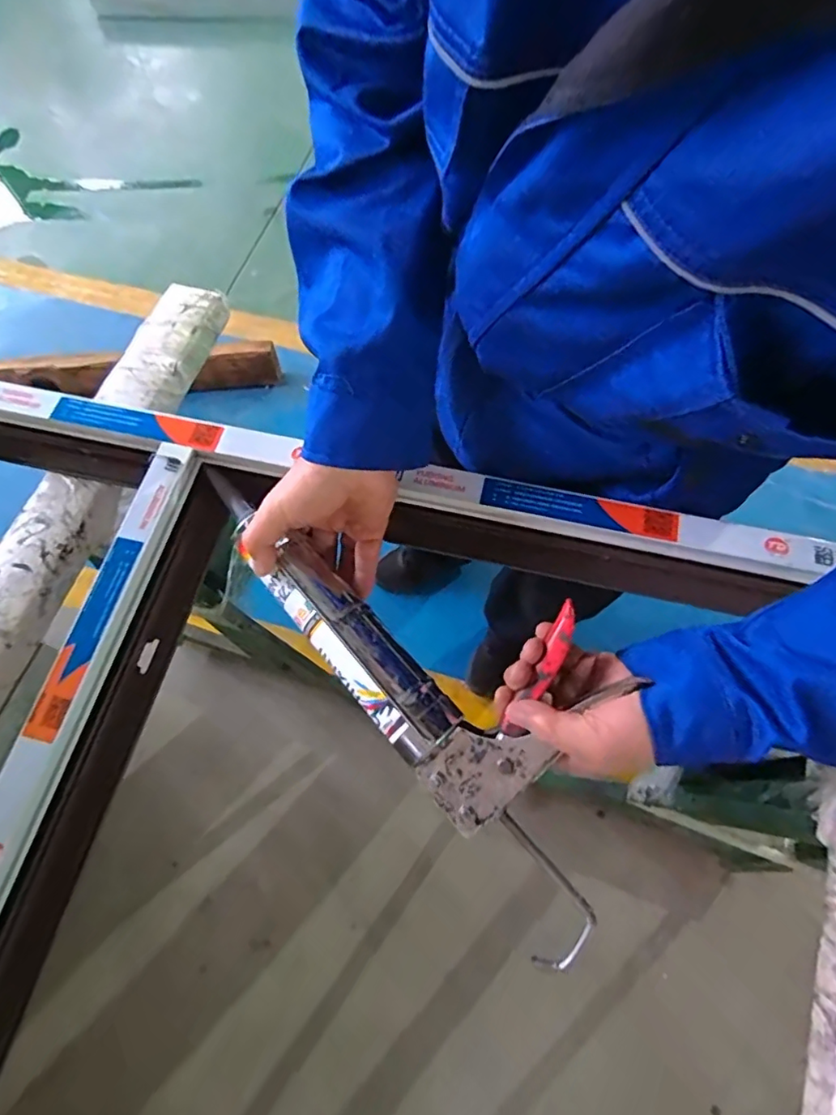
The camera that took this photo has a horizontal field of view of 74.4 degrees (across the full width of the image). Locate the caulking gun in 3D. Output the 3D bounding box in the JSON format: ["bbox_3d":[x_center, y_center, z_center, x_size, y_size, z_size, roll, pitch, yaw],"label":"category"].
[{"bbox_3d":[0.009,0.062,0.414,0.149,0.063,0.428,-41,76,-14],"label":"caulking gun"}]

